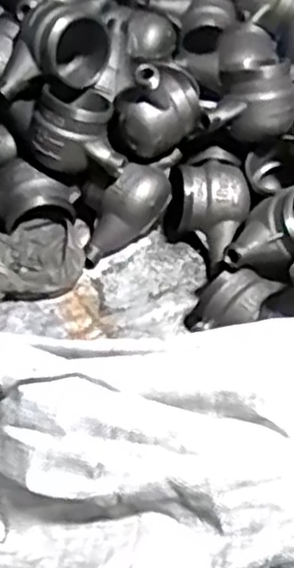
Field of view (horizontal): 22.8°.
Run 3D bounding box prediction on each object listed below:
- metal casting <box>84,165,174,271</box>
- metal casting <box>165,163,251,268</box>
[{"bbox_3d":[-0.026,-0.075,0.826,0.056,0.058,0.131,42,98,23],"label":"metal casting"},{"bbox_3d":[0.067,-0.086,0.831,0.093,0.072,0.098,15,57,8],"label":"metal casting"}]

